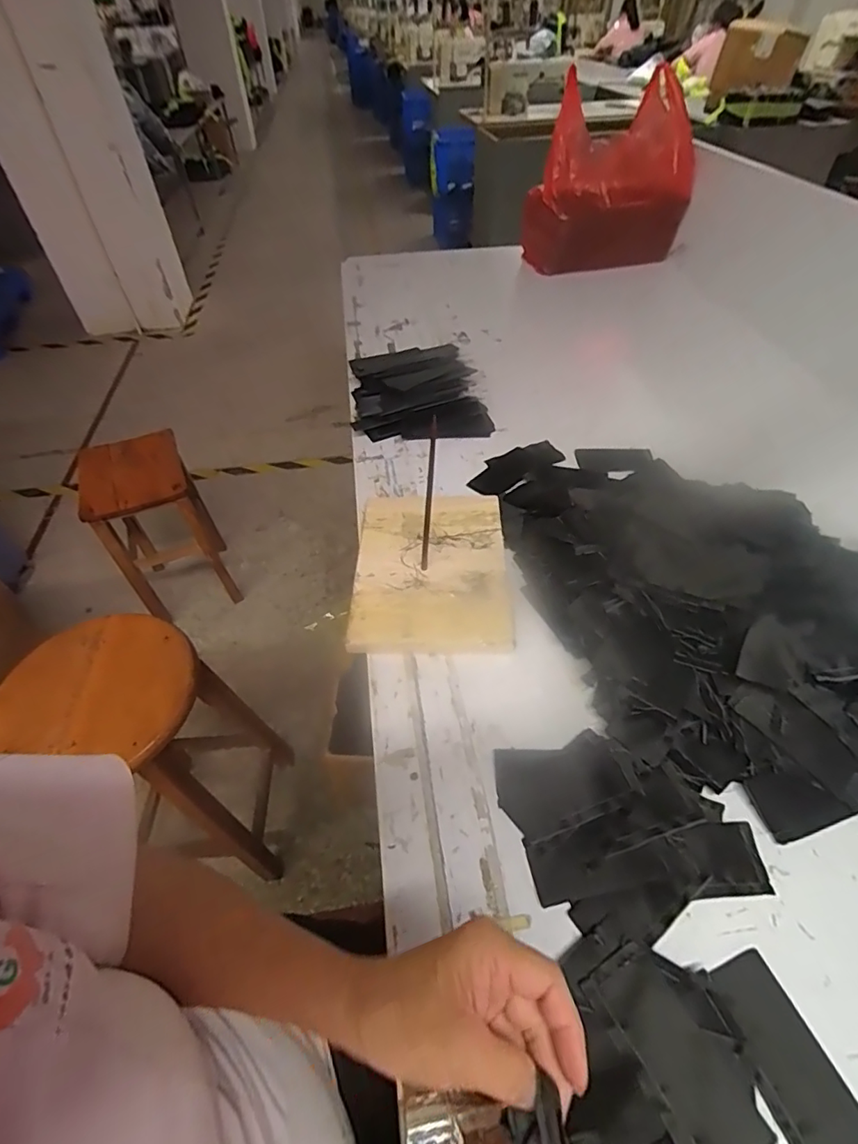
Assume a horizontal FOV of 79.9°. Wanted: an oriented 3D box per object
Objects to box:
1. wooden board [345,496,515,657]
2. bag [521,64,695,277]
[{"bbox_3d":[0.002,-0.008,0.646,0.184,0.019,0.252,0,48,0],"label":"wooden board"},{"bbox_3d":[0.441,-0.945,1.264,0.375,0.347,0.169,-1,48,0],"label":"bag"}]

